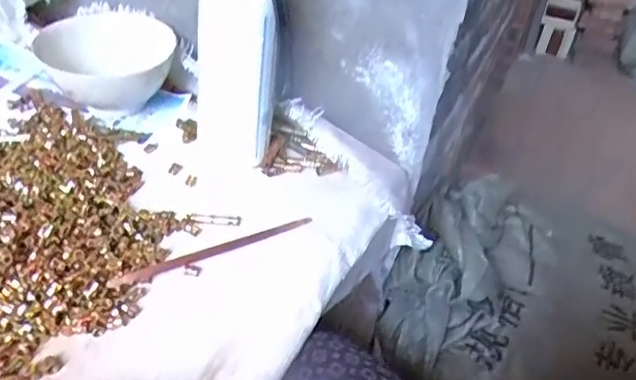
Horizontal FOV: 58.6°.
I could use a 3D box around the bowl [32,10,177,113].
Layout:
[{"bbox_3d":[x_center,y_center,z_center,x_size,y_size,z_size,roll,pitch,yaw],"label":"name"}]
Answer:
[{"bbox_3d":[-0.237,-0.148,0.648,0.137,0.083,0.135,3,40,-3],"label":"bowl"}]

